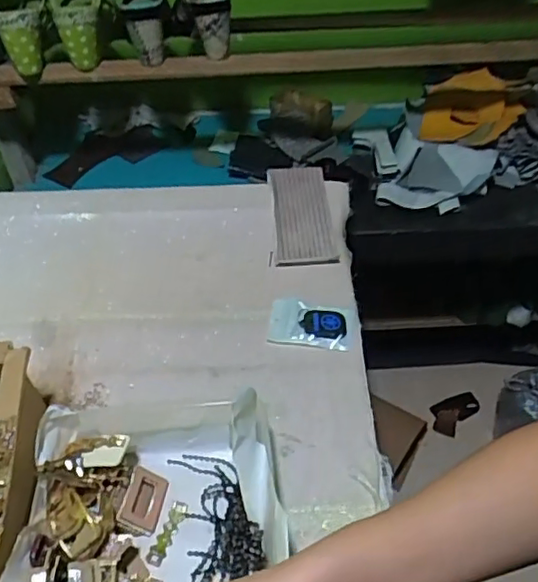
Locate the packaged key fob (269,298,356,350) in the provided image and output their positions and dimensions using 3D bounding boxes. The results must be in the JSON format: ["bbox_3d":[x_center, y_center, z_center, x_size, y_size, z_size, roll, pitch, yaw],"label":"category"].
[{"bbox_3d":[0.049,0.039,0.715,0.097,0.018,0.064,10,46,7],"label":"packaged key fob"}]

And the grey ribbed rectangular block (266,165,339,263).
[{"bbox_3d":[0.046,-0.105,0.834,0.080,0.027,0.180,-2,46,-4],"label":"grey ribbed rectangular block"}]

